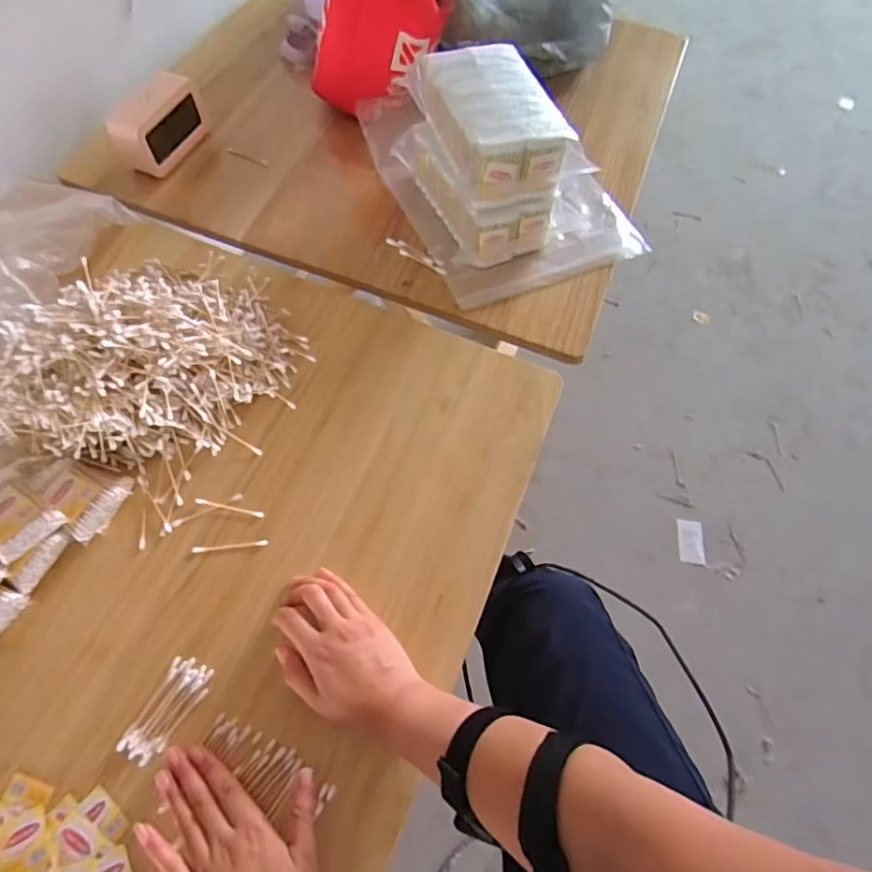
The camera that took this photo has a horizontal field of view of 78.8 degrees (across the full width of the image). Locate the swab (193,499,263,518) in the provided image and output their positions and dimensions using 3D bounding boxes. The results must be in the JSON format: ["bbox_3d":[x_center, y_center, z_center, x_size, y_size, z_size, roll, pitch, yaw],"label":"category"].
[{"bbox_3d":[-0.212,0.073,0.544,0.073,0.004,0.006,12,65,4],"label":"swab"}]

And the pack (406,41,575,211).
[{"bbox_3d":[0.065,-0.400,0.657,0.131,0.072,0.226,-17,66,-10],"label":"pack"}]

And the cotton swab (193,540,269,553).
[{"bbox_3d":[-0.205,0.109,0.527,0.073,0.004,0.006,-5,65,-4],"label":"cotton swab"}]

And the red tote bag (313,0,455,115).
[{"bbox_3d":[-0.072,-0.628,0.755,0.188,0.241,0.218,12,65,4],"label":"red tote bag"}]

